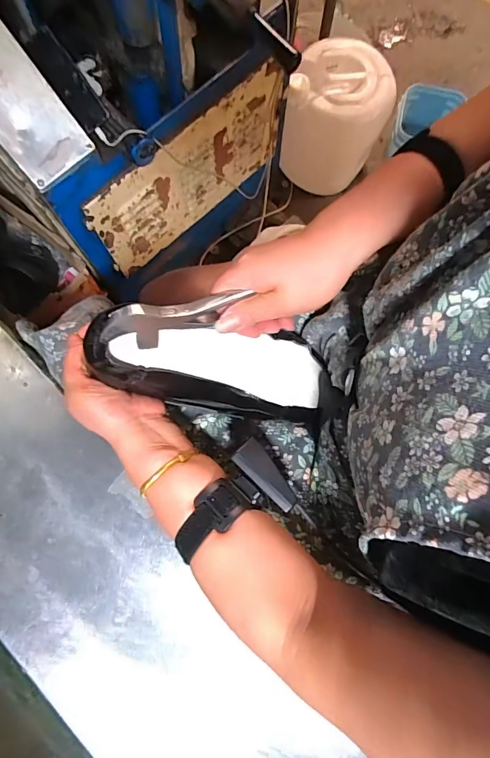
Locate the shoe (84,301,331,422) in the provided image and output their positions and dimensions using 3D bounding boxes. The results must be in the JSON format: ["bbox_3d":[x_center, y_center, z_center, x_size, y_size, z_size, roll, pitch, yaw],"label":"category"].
[{"bbox_3d":[-0.018,-0.011,0.386,0.243,0.070,0.079,13,75,-31],"label":"shoe"}]

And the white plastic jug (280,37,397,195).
[{"bbox_3d":[0.273,-0.783,1.246,0.284,0.298,0.256,13,77,3],"label":"white plastic jug"}]

